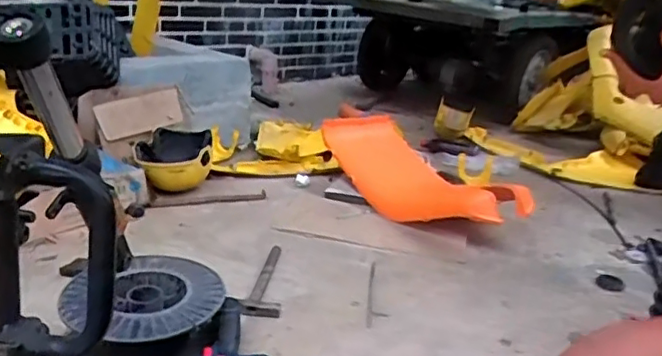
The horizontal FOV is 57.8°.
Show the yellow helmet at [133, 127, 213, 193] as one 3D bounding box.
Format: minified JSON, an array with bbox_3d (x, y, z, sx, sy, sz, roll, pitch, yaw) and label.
[{"bbox_3d":[-0.473,-0.044,1.808,0.224,0.157,0.210,-1,20,-14],"label":"yellow helmet"}]

